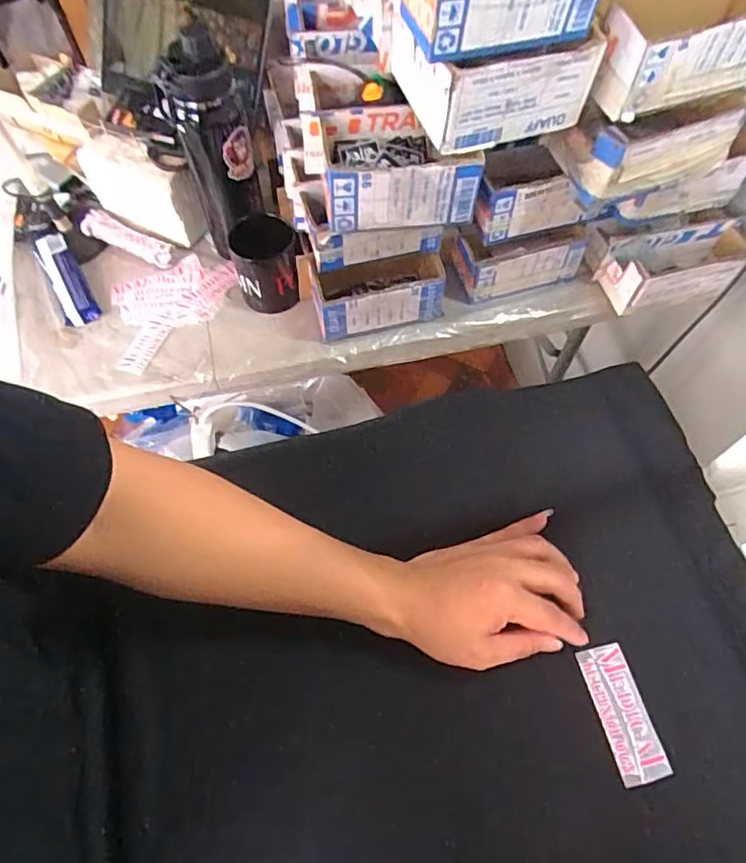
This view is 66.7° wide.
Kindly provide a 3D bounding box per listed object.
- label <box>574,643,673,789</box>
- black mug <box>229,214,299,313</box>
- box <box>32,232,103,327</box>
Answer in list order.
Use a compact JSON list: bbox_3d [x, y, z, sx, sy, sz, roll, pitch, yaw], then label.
[{"bbox_3d":[0.183,0.206,0.415,0.037,0.004,0.090,-13,65,-7],"label":"label"},{"bbox_3d":[-0.138,-0.217,0.729,0.080,0.086,0.089,-7,63,-5],"label":"black mug"},{"bbox_3d":[-0.413,-0.205,0.762,0.045,0.024,0.154,-28,66,-14],"label":"box"}]

